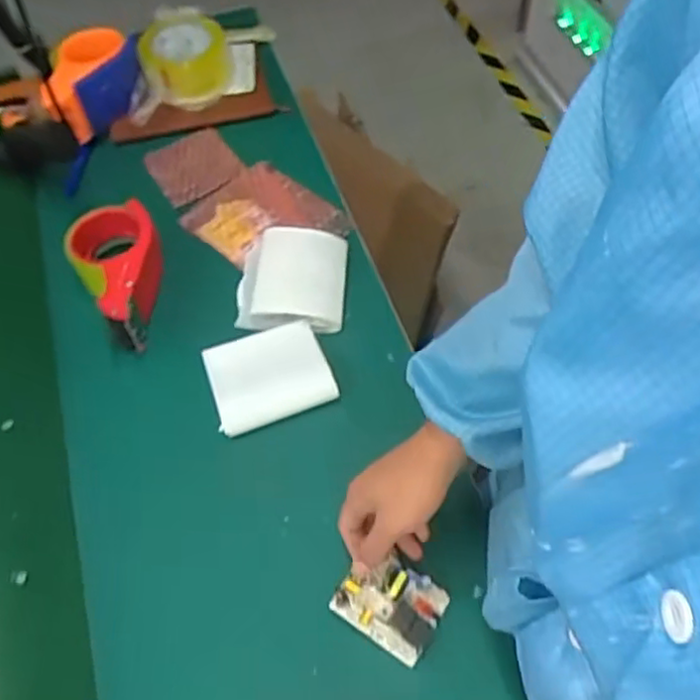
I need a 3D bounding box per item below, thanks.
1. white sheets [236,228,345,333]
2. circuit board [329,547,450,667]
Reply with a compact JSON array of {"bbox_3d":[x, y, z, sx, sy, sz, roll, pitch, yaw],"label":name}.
[{"bbox_3d":[-0.063,-0.081,0.743,0.115,0.037,0.125,0,58,5],"label":"white sheets"},{"bbox_3d":[0.032,0.206,0.560,0.081,0.029,0.061,29,85,10],"label":"circuit board"}]

